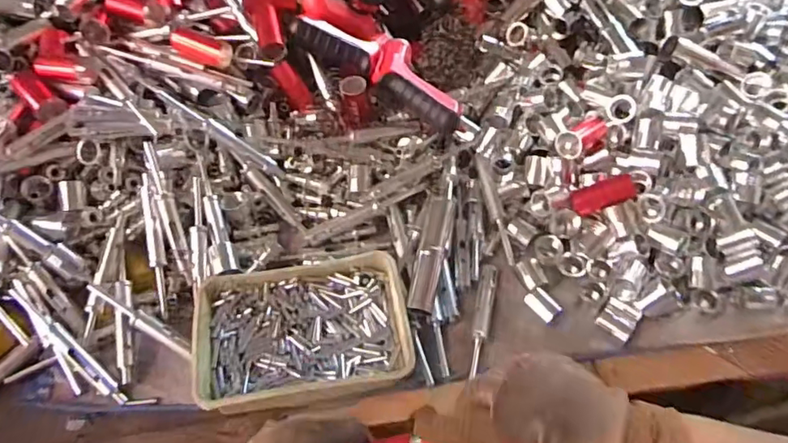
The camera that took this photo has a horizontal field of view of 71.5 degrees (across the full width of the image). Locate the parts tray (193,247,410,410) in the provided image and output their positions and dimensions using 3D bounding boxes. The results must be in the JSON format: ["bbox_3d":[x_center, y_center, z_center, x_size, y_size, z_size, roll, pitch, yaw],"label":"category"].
[{"bbox_3d":[-0.089,0.104,0.542,0.199,0.034,0.139,-9,56,-6],"label":"parts tray"}]

